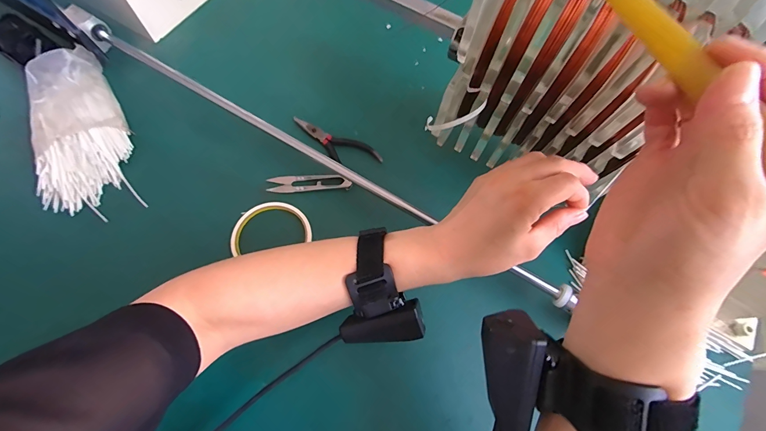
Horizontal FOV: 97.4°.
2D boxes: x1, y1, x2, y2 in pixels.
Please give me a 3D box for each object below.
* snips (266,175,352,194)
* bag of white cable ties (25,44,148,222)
[{"bbox_3d":[-0.090,-0.039,0.409,0.099,0.007,0.023,1,68,-3],"label":"snips"},{"bbox_3d":[-0.370,-0.109,0.406,0.105,0.039,0.217,-15,70,-9],"label":"bag of white cable ties"}]

